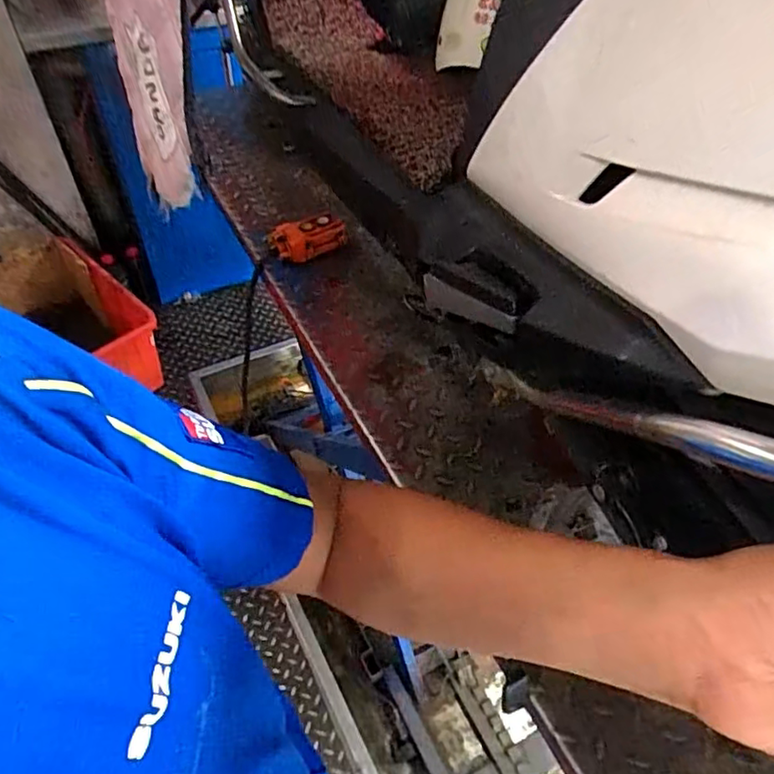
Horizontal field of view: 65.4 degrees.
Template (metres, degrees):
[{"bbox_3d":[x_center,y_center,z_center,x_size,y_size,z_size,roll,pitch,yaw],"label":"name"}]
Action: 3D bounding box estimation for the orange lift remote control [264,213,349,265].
[{"bbox_3d":[-0.130,-0.239,0.975,0.113,0.050,0.069,-24,55,-22],"label":"orange lift remote control"}]

